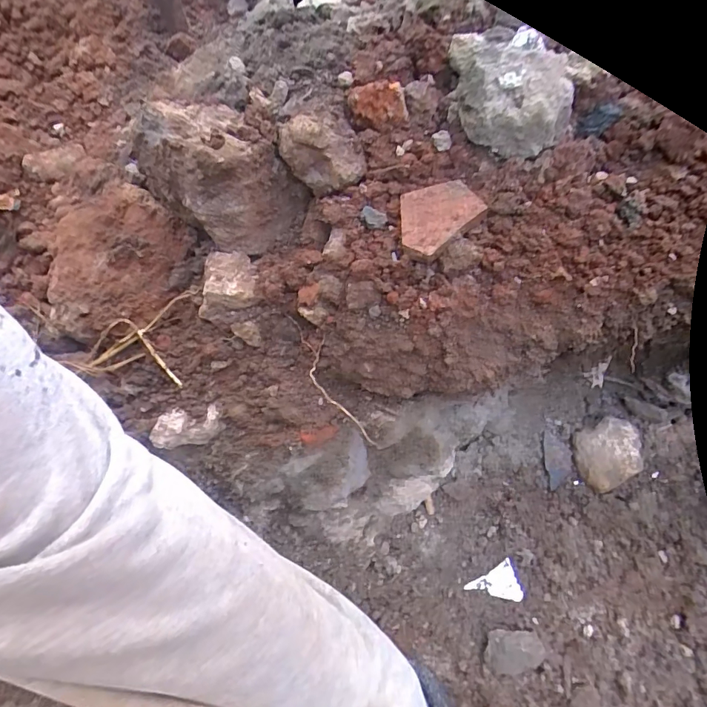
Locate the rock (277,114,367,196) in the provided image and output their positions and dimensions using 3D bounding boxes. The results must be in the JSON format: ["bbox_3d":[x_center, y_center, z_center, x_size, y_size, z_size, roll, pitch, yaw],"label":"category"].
[{"bbox_3d":[-0.020,-0.129,0.277,0.053,0.045,0.044,-7,47,-2],"label":"rock"}]

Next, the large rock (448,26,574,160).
[{"bbox_3d":[0.098,-0.165,0.273,0.073,0.049,0.073,4,47,8],"label":"large rock"}]

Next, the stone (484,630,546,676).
[{"bbox_3d":[0.135,0.247,0.362,0.049,0.023,0.027,-2,47,2],"label":"stone"}]

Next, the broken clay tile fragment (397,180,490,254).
[{"bbox_3d":[0.052,-0.082,0.259,0.047,0.004,0.049,-7,62,12],"label":"broken clay tile fragment"}]

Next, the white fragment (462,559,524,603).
[{"bbox_3d":[0.123,0.206,0.386,0.044,0.004,0.033,-23,82,7],"label":"white fragment"}]

